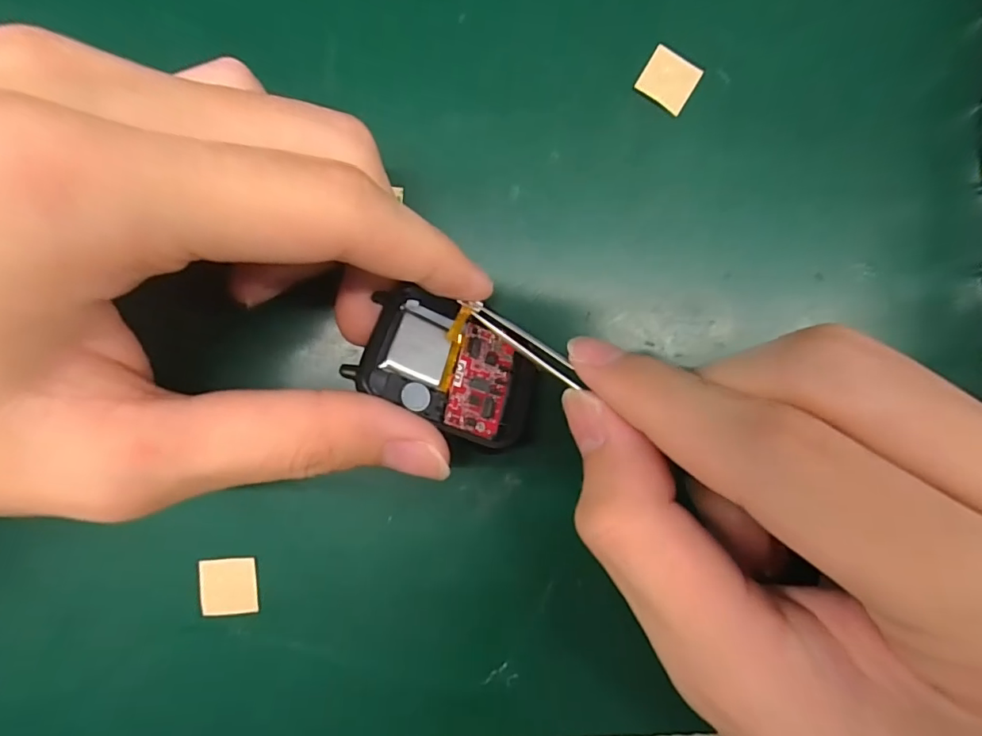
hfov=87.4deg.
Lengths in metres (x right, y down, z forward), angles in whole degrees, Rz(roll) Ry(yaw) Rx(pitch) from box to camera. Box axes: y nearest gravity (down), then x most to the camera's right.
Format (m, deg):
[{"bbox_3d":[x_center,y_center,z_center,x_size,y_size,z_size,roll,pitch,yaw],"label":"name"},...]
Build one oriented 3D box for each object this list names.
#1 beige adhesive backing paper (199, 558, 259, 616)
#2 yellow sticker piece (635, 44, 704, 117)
[{"bbox_3d":[-0.073,0.061,0.143,0.015,0.004,0.016,-4,89,-3],"label":"beige adhesive backing paper"},{"bbox_3d":[0.052,-0.084,0.149,0.015,0.004,0.014,33,97,0],"label":"yellow sticker piece"}]

